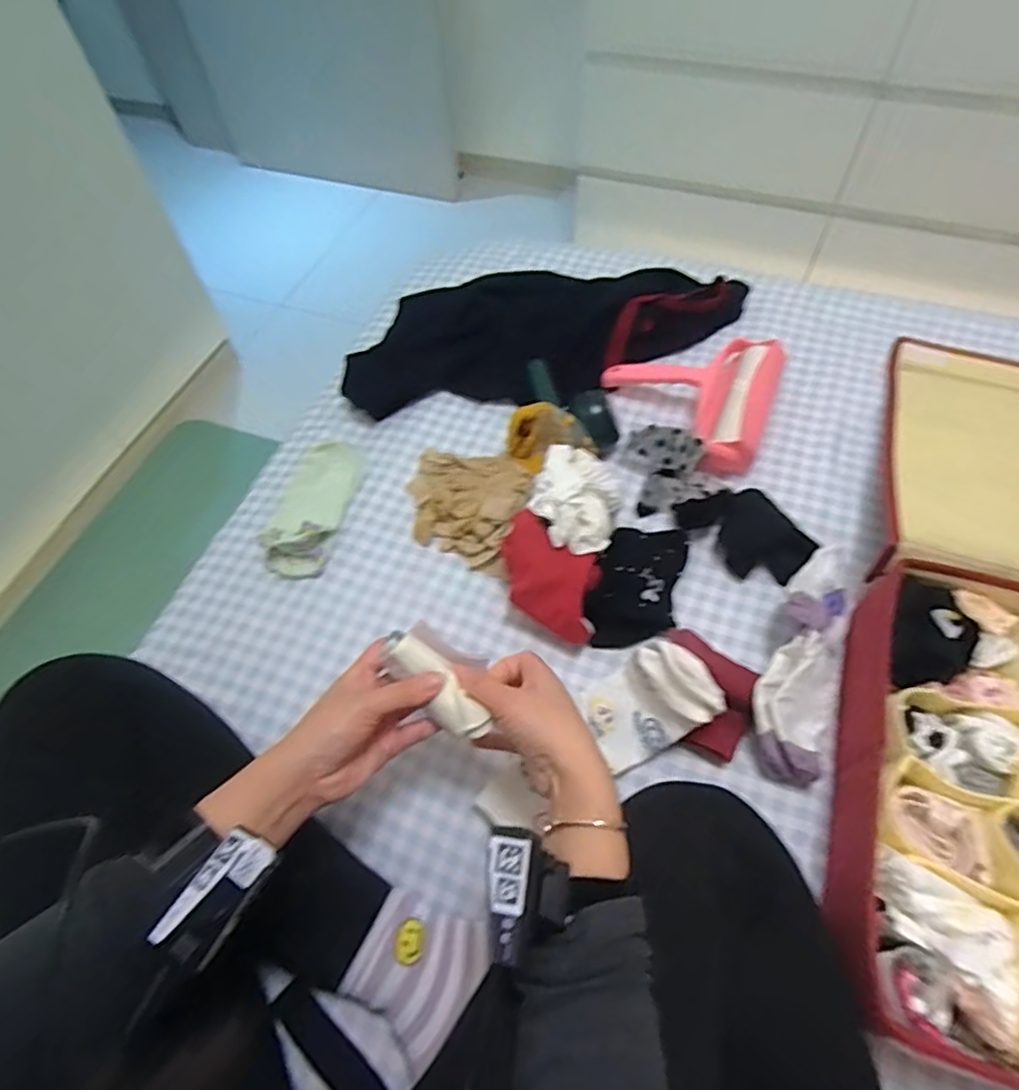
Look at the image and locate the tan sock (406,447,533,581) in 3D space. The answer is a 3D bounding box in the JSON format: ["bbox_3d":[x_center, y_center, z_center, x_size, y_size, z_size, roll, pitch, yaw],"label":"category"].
[{"bbox_3d":[-0.050,-0.050,0.672,0.138,0.034,0.138,13,60,11],"label":"tan sock"}]

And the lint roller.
[{"bbox_3d":[0.206,-0.174,0.735,0.192,0.052,0.191,18,61,14],"label":"lint roller"}]

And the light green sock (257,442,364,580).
[{"bbox_3d":[-0.219,-0.048,0.684,0.075,0.045,0.173,9,59,9],"label":"light green sock"}]

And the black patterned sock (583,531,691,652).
[{"bbox_3d":[0.126,0.034,0.614,0.086,0.048,0.136,11,60,10],"label":"black patterned sock"}]

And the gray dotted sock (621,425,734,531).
[{"bbox_3d":[0.175,-0.072,0.677,0.127,0.054,0.081,38,68,23],"label":"gray dotted sock"}]

